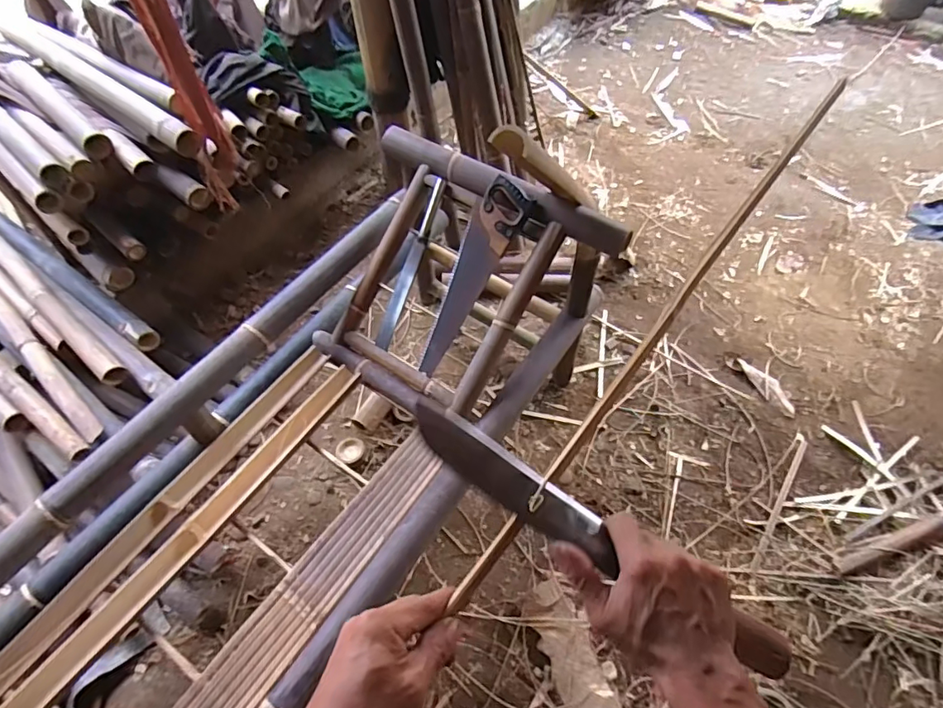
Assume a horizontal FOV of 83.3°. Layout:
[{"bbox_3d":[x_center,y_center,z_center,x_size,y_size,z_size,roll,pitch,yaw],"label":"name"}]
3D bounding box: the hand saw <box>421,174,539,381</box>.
[{"bbox_3d":[-0.006,-0.167,1.198,0.108,0.032,0.459,28,99,19],"label":"hand saw"}]

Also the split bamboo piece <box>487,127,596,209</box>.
[{"bbox_3d":[0.146,-0.343,1.013,0.080,0.403,0.051,39,105,24],"label":"split bamboo piece"}]

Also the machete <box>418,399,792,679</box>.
[{"bbox_3d":[0.095,0.141,0.408,0.328,0.024,0.038,34,64,1],"label":"machete"}]

